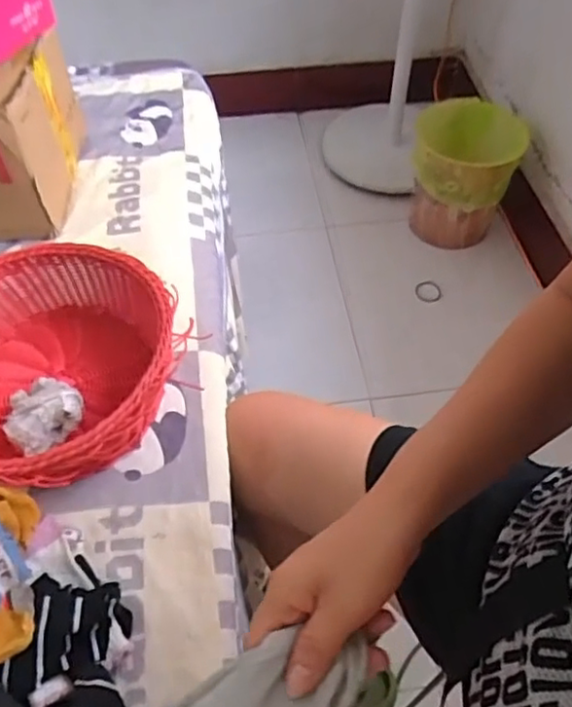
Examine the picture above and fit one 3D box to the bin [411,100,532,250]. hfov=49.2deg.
[{"bbox_3d":[0.403,-0.416,1.415,0.222,0.229,0.262,23,57,17],"label":"bin"}]

